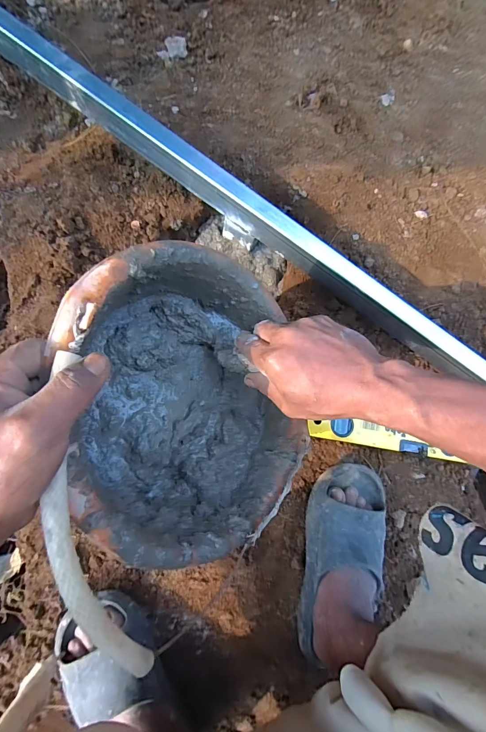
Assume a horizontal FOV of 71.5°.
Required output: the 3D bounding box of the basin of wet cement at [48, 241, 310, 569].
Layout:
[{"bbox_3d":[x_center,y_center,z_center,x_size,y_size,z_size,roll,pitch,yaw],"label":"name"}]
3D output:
[{"bbox_3d":[-0.047,0.029,0.355,0.258,0.130,0.290,-7,89,-33],"label":"basin of wet cement"}]

